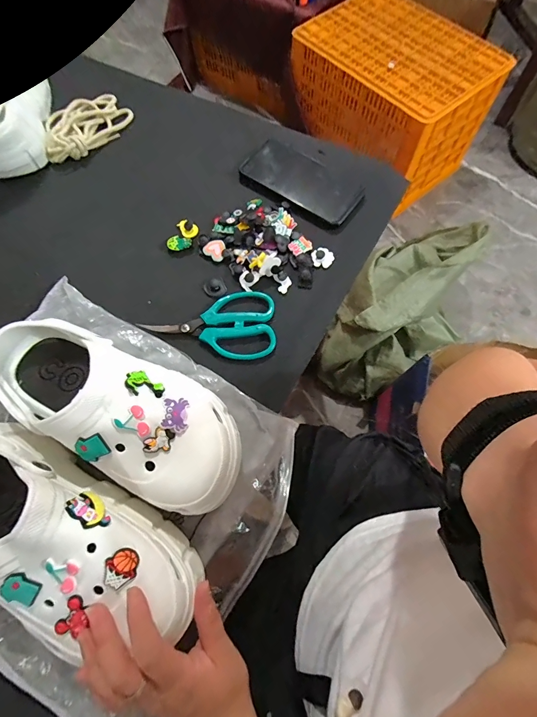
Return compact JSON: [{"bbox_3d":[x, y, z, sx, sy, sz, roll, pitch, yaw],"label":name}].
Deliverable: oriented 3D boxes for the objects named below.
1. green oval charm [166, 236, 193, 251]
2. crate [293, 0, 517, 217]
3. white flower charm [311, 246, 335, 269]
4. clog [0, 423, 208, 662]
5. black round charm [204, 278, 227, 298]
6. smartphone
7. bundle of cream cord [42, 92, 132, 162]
[{"bbox_3d":[-0.114,-0.147,0.435,0.031,0.006,0.017,-8,69,-2],"label":"green oval charm"},{"bbox_3d":[0.467,-0.994,1.311,0.457,0.368,0.627,-39,73,-12],"label":"crate"},{"bbox_3d":[0.068,-0.126,0.425,0.027,0.006,0.026,0,69,1],"label":"white flower charm"},{"bbox_3d":[-0.172,0.140,0.262,0.236,0.086,0.117,22,71,6],"label":"clog"},{"bbox_3d":[-0.066,-0.088,0.417,0.026,0.004,0.027,0,69,1],"label":"black round charm"},{"bbox_3d":[0.045,-0.241,0.461,0.165,0.009,0.087,33,73,13],"label":"smartphone"},{"bbox_3d":[-0.275,-0.351,0.513,0.134,0.030,0.096,-30,71,-10],"label":"bundle of cream cord"}]

